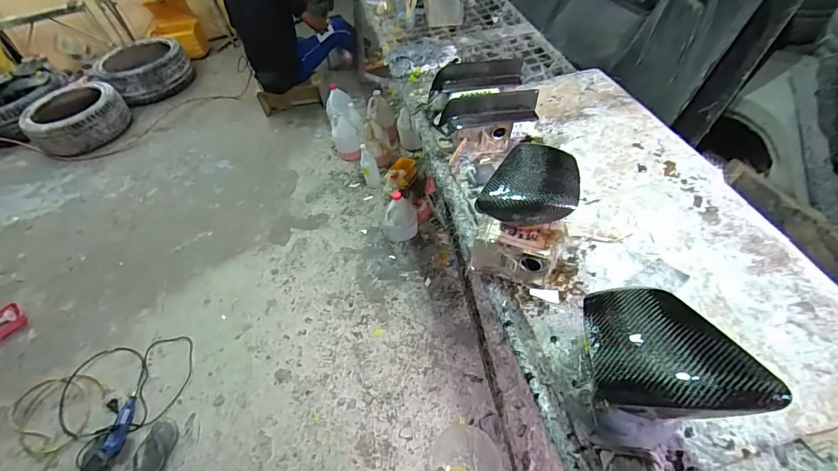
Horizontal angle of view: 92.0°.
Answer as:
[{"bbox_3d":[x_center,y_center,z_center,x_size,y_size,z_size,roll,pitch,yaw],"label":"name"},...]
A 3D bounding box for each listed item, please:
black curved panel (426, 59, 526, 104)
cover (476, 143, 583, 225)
[{"bbox_3d":[0.170,-0.479,1.230,0.285,0.060,0.083,-6,96,3],"label":"black curved panel"},{"bbox_3d":[0.226,-0.099,0.759,0.153,0.053,0.229,23,57,25],"label":"cover"}]

